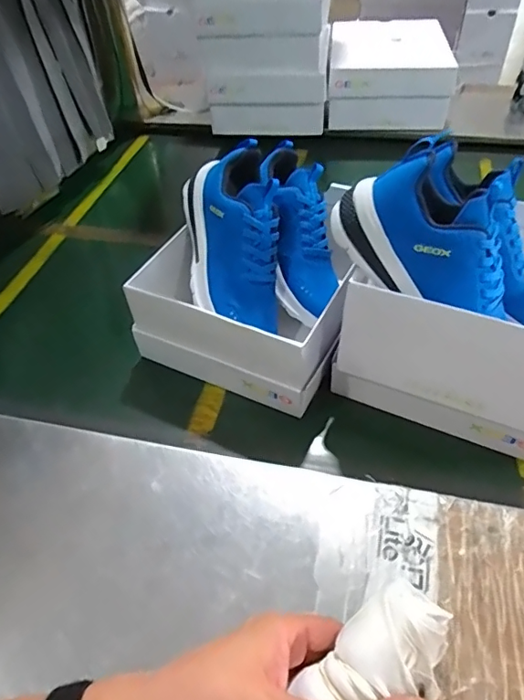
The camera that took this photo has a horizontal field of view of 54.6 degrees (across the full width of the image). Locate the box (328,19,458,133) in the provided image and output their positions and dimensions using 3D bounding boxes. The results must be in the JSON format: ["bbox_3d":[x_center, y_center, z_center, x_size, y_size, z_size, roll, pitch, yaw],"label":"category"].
[{"bbox_3d":[0.250,-0.571,1.034,0.221,0.116,0.298,3,49,6],"label":"box"}]

